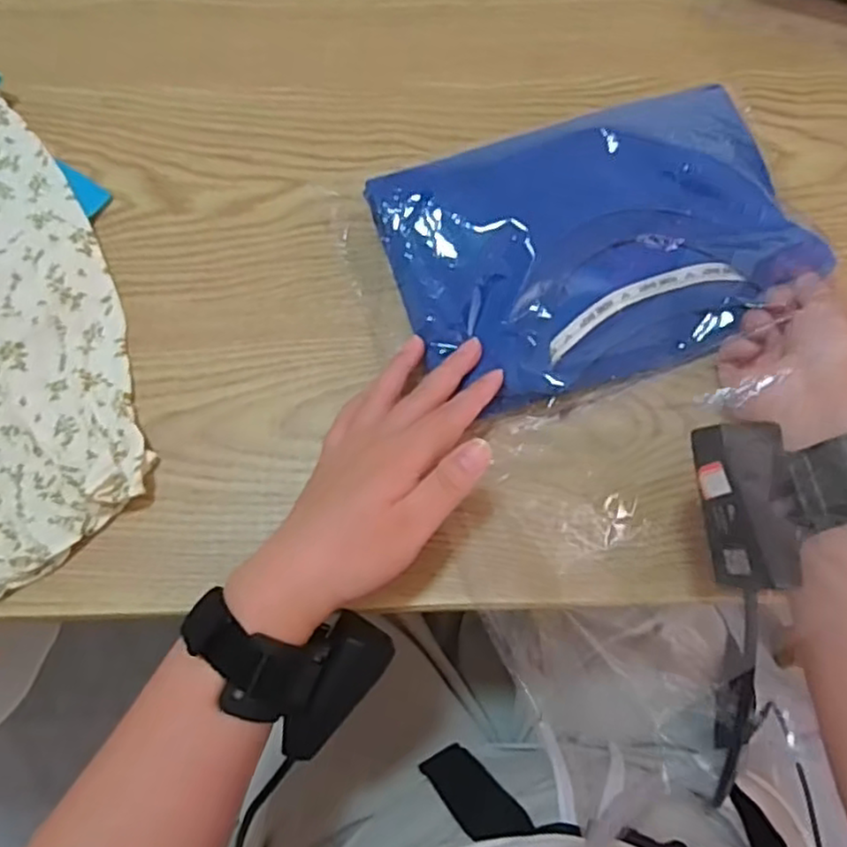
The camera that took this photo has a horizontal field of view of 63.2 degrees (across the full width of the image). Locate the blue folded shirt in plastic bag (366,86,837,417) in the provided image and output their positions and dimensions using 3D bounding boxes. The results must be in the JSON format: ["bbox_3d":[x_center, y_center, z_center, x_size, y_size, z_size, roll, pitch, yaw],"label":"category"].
[{"bbox_3d":[0.097,-0.101,0.391,0.220,0.040,0.145,-17,69,-5],"label":"blue folded shirt in plastic bag"}]

